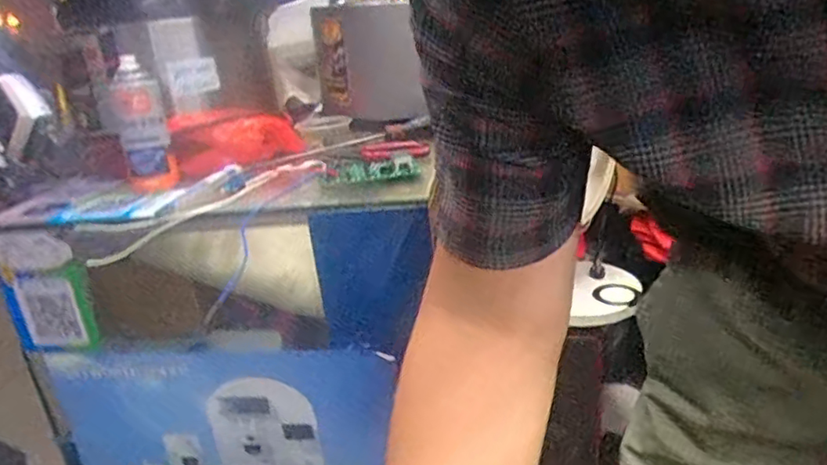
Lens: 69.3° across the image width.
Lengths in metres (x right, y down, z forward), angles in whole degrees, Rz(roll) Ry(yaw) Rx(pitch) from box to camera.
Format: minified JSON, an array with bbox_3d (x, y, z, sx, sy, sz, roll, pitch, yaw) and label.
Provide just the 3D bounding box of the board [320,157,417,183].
[{"bbox_3d":[-0.047,-0.072,0.667,0.105,0.013,0.055,-3,21,4],"label":"board"}]

